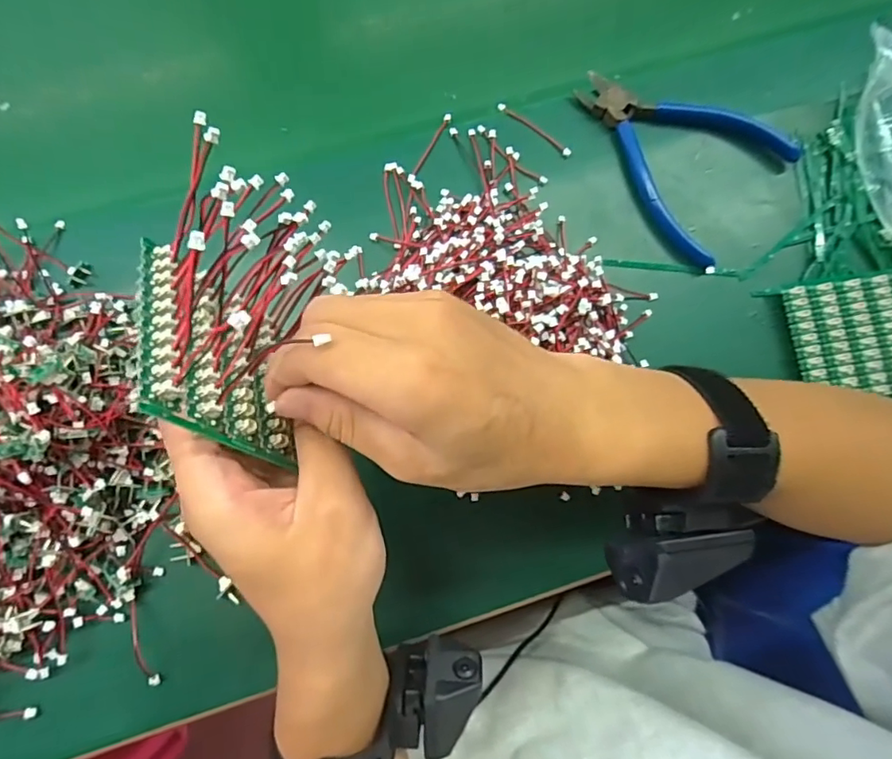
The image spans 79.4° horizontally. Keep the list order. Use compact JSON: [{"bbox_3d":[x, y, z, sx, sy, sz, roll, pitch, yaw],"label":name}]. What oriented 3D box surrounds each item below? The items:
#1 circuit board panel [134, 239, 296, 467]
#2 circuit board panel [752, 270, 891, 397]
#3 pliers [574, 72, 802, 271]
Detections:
[{"bbox_3d":[-0.088,-0.011,0.212,0.007,0.066,0.077,-28,58,19],"label":"circuit board panel"},{"bbox_3d":[0.256,-0.026,0.332,0.085,0.013,0.078,-9,80,-3],"label":"circuit board panel"},{"bbox_3d":[0.145,-0.151,0.350,0.135,0.015,0.106,37,81,5],"label":"pliers"}]

